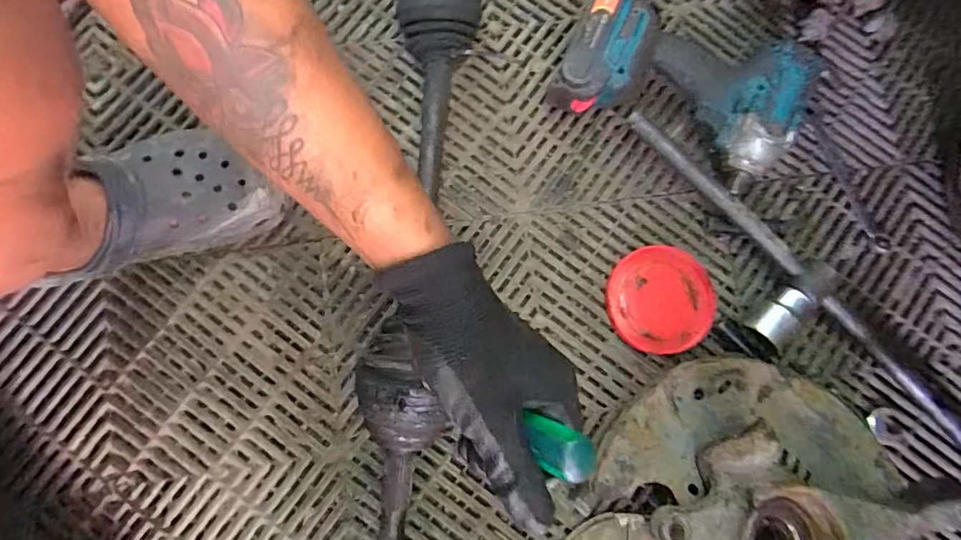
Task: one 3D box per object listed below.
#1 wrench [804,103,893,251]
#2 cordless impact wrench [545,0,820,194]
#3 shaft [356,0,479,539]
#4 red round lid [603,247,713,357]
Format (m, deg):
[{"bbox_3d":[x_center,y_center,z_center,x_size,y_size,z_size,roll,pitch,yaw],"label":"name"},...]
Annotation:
[{"bbox_3d":[0.377,-0.095,0.551,0.018,0.010,0.164,-21,80,-5],"label":"wrench"},{"bbox_3d":[0.193,-0.177,0.515,0.225,0.088,0.129,25,79,4],"label":"cordless impact wrench"},{"bbox_3d":[-0.055,-0.034,0.470,0.082,0.080,0.539,3,82,-2],"label":"shaft"},{"bbox_3d":[0.177,0.030,0.526,0.102,0.012,0.101,0,79,-1],"label":"red round lid"}]

